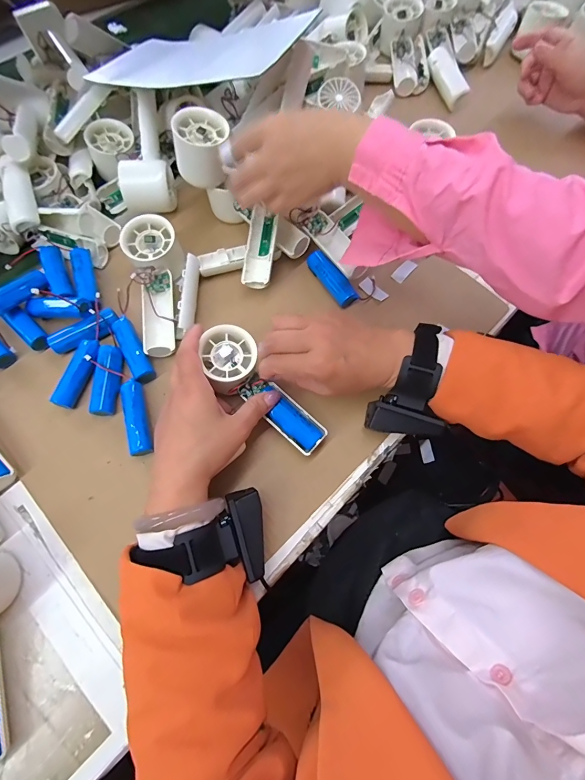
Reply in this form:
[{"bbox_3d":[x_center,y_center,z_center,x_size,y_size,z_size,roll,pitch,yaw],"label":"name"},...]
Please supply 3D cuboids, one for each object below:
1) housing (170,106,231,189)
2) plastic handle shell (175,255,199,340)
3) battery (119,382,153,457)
[{"bbox_3d":[-0.095,-0.260,0.398,0.053,0.055,0.053,6,69,2],"label":"housing"},{"bbox_3d":[-0.114,-0.106,0.405,0.017,0.022,0.097,3,69,1],"label":"plastic handle shell"},{"bbox_3d":[-0.154,0.028,0.364,0.021,0.025,0.076,-18,70,-7],"label":"battery"}]

